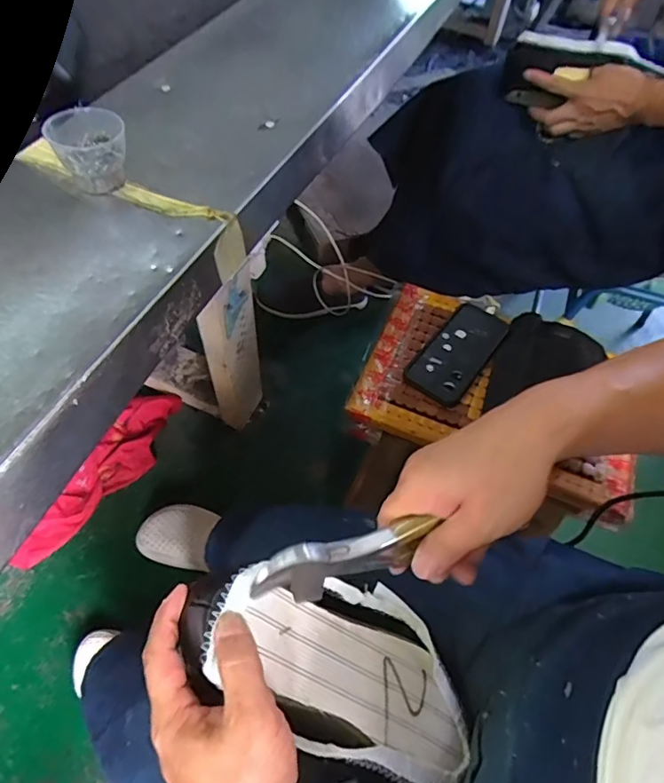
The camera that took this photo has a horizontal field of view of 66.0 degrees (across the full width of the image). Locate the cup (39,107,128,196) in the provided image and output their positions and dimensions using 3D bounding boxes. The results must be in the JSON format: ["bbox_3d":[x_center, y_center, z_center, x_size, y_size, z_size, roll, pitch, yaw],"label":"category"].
[{"bbox_3d":[-0.211,-0.209,0.450,0.066,0.052,0.051,-27,65,-18],"label":"cup"}]

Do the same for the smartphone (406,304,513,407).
[{"bbox_3d":[0.171,-0.057,0.690,0.080,0.018,0.170,33,64,20],"label":"smartphone"}]

